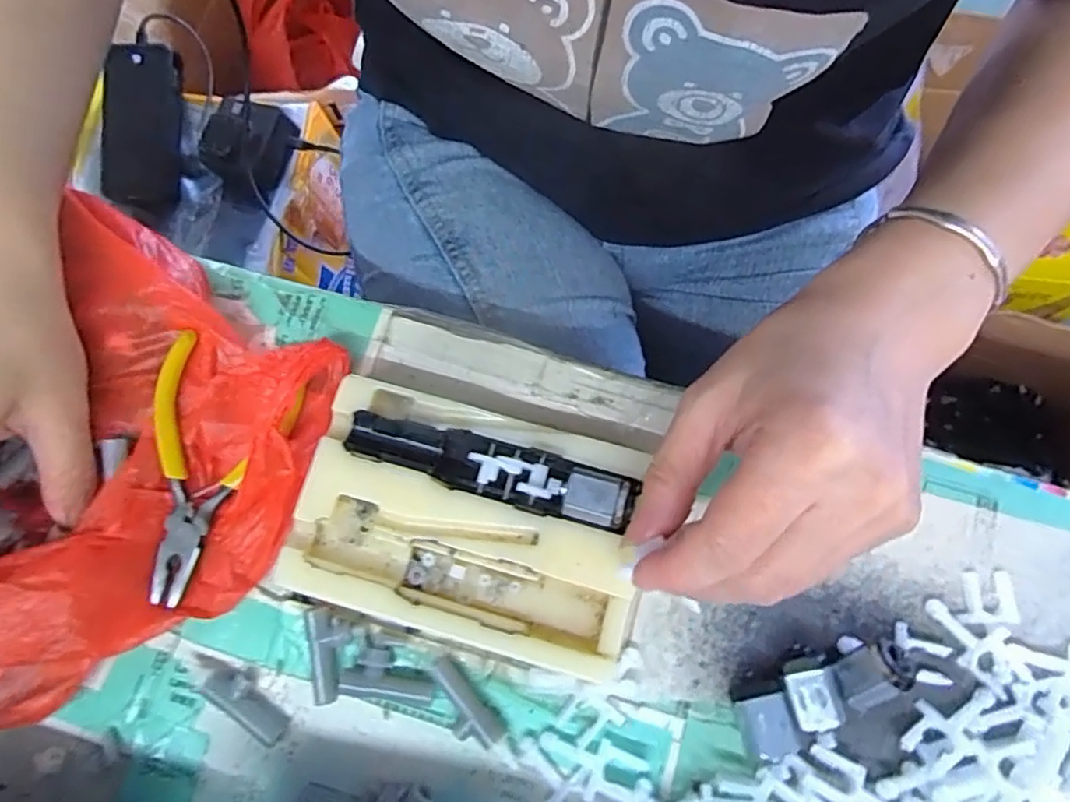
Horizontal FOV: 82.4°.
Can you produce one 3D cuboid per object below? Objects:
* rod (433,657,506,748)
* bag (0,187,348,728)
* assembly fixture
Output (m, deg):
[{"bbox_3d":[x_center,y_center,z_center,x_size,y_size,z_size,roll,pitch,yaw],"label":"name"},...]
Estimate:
[{"bbox_3d":[-0.030,0.120,0.241,0.015,0.008,0.038,-39,77,-12],"label":"rod"},{"bbox_3d":[-0.237,0.012,0.251,0.281,0.053,0.208,11,73,3],"label":"bag"},{"bbox_3d":[-0.027,0.046,0.243,0.134,0.024,0.088,14,73,4],"label":"assembly fixture"}]

